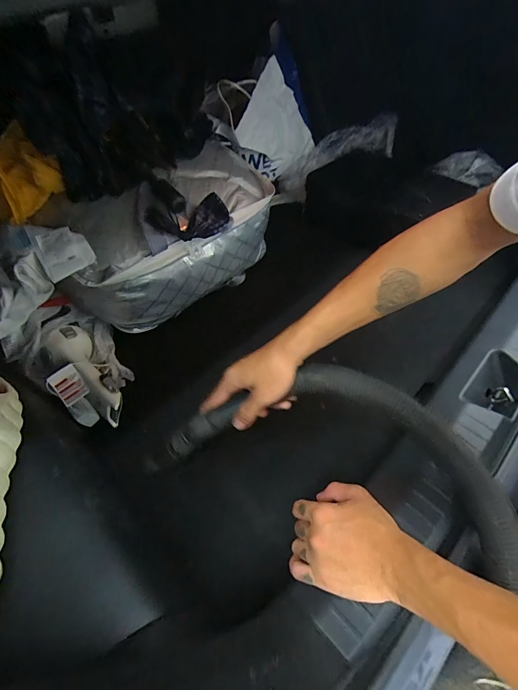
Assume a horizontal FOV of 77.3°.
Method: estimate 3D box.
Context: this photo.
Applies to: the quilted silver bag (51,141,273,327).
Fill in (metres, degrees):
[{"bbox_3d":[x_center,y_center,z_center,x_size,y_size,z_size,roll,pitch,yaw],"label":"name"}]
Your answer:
[{"bbox_3d":[-0.166,-0.224,0.685,0.462,0.211,0.189,-34,59,-20],"label":"quilted silver bag"}]

